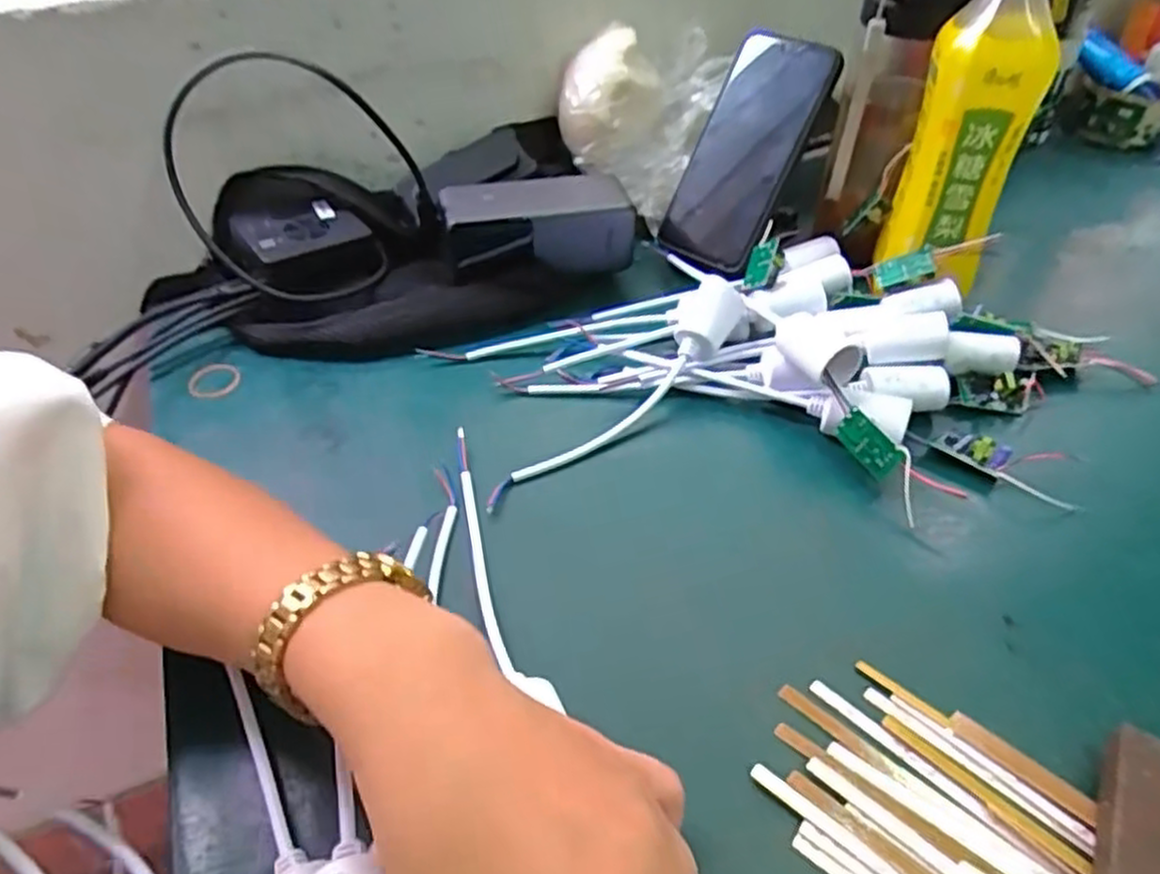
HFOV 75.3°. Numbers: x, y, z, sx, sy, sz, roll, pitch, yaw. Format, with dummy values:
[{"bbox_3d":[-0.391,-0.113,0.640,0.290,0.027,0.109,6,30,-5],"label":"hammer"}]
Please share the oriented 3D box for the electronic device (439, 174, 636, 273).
[{"bbox_3d":[-0.031,-0.148,0.526,0.123,0.059,0.062,-14,45,-13],"label":"electronic device"}]

